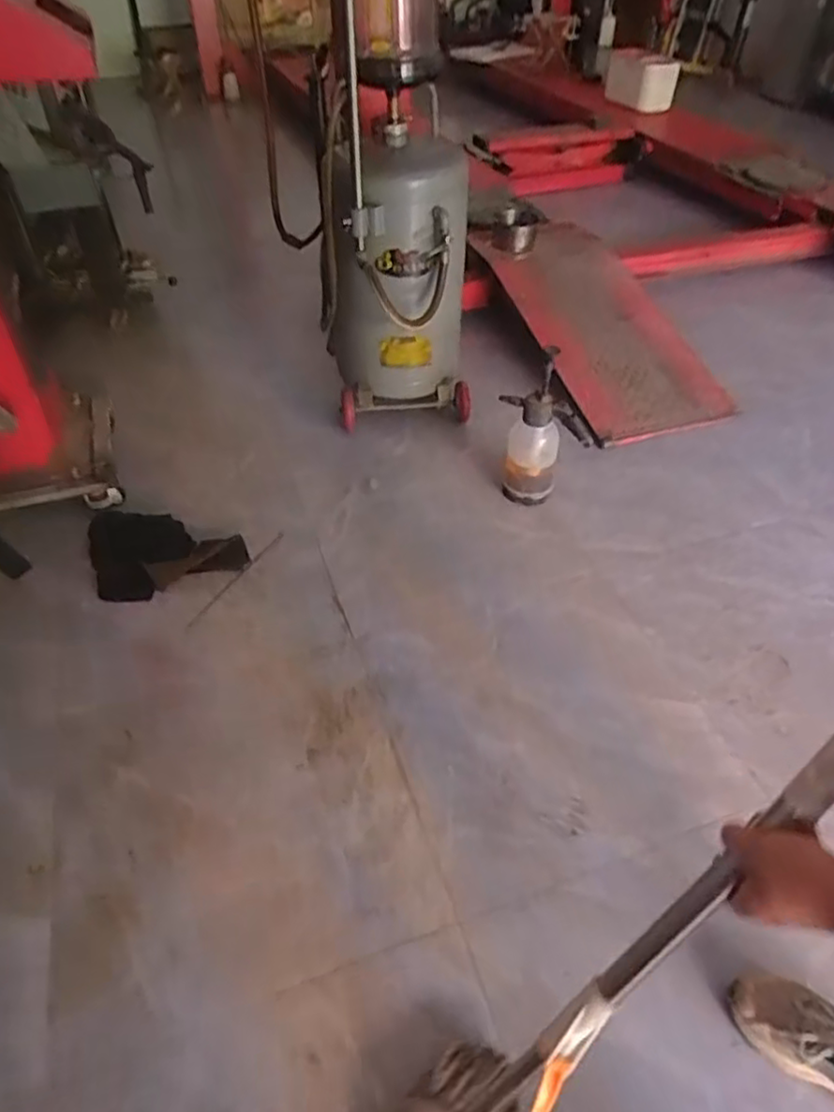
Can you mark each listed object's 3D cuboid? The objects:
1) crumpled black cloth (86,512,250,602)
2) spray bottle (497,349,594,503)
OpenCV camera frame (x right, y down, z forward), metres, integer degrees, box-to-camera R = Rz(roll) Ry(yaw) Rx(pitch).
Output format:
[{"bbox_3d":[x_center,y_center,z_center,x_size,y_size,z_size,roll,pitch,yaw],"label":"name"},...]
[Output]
[{"bbox_3d":[-0.590,-0.026,1.592,0.339,0.110,0.227,-19,48,-17],"label":"crumpled black cloth"},{"bbox_3d":[0.307,-0.299,1.624,0.199,0.346,0.149,-5,46,-4],"label":"spray bottle"}]

